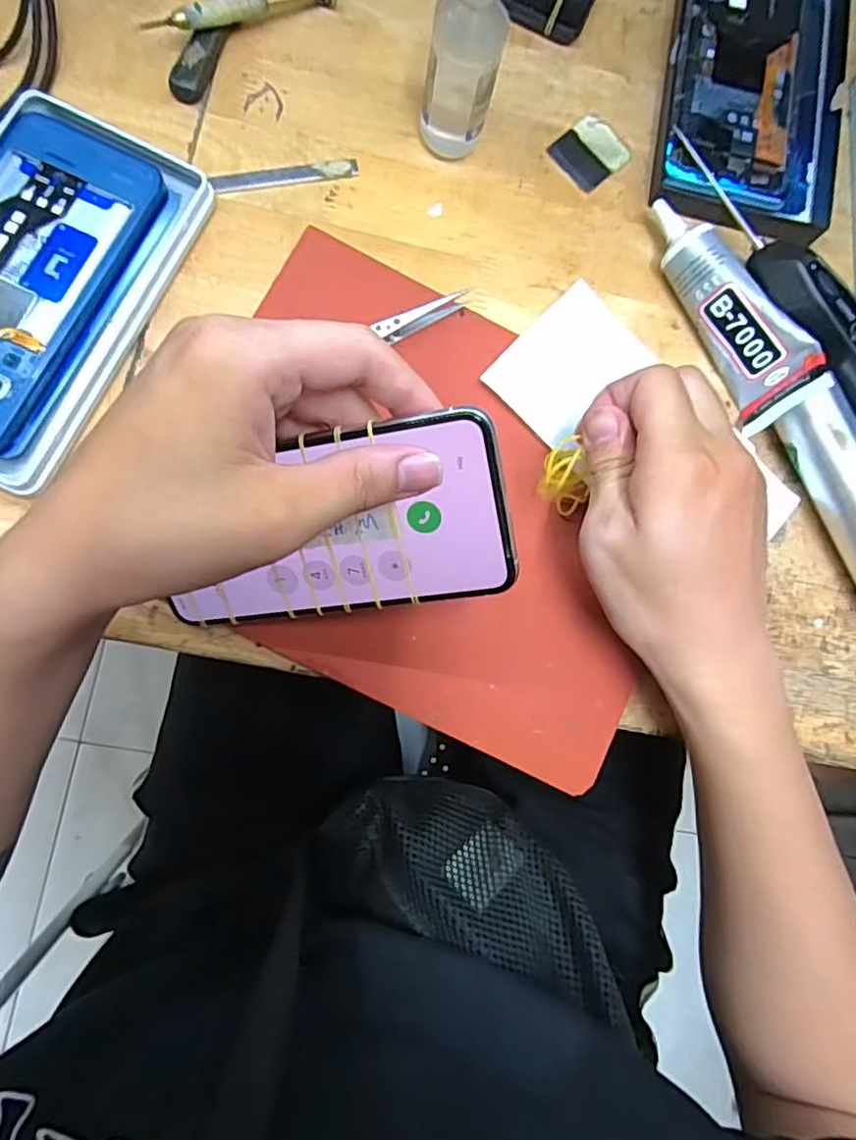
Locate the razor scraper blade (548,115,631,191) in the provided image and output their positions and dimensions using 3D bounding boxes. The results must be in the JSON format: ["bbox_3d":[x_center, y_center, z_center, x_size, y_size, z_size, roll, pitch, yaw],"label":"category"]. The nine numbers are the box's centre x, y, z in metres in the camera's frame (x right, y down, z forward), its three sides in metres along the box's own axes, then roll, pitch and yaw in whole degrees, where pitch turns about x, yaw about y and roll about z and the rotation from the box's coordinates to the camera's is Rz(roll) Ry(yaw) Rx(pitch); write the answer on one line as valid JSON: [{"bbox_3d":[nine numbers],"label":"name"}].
[{"bbox_3d":[0.092,-0.236,0.349,0.039,0.006,0.036,-44,90,-10],"label":"razor scraper blade"}]

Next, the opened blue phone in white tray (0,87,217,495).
[{"bbox_3d":[-0.188,-0.135,0.294,0.107,0.021,0.181,22,80,-4],"label":"opened blue phone in white tray"}]

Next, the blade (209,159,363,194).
[{"bbox_3d":[-0.075,-0.209,0.325,0.075,0.004,0.012,-15,85,-9],"label":"blade"}]

